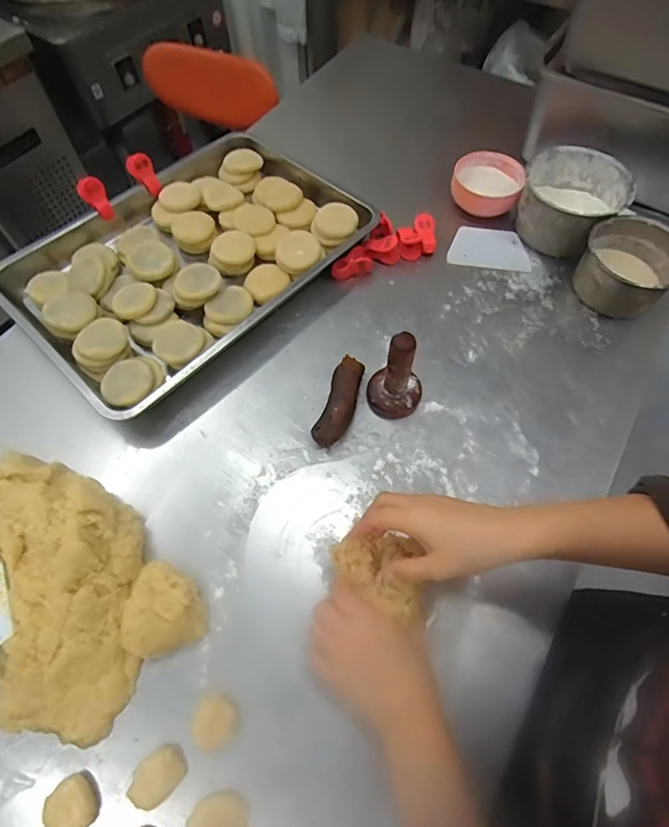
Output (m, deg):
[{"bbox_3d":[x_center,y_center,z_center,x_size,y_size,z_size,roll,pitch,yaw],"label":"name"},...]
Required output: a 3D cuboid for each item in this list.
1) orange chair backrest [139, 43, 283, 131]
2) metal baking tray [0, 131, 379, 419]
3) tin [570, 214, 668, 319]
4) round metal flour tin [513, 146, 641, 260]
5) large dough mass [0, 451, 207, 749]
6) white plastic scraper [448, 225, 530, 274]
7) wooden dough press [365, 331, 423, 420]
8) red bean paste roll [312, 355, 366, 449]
[{"bbox_3d":[-0.265,-0.685,0.974,0.305,0.136,0.020,16,63,9],"label":"orange chair backrest"},{"bbox_3d":[-0.220,-0.242,0.691,0.364,0.057,0.473,41,70,20],"label":"metal baking tray"},{"bbox_3d":[0.408,-0.203,0.650,0.129,0.069,0.122,0,62,1],"label":"tin"},{"bbox_3d":[0.355,-0.319,0.705,0.141,0.081,0.145,25,65,14],"label":"round metal flour tin"},{"bbox_3d":[-0.297,0.167,0.473,0.299,0.066,0.201,40,69,20],"label":"large dough mass"},{"bbox_3d":[0.239,-0.257,0.723,0.121,0.006,0.082,5,67,-1],"label":"white plastic scraper"},{"bbox_3d":[0.074,-0.047,0.547,0.067,0.120,0.057,10,63,6],"label":"wooden dough press"},{"bbox_3d":[0.008,-0.015,0.590,0.039,0.039,0.124,15,63,8],"label":"red bean paste roll"}]

